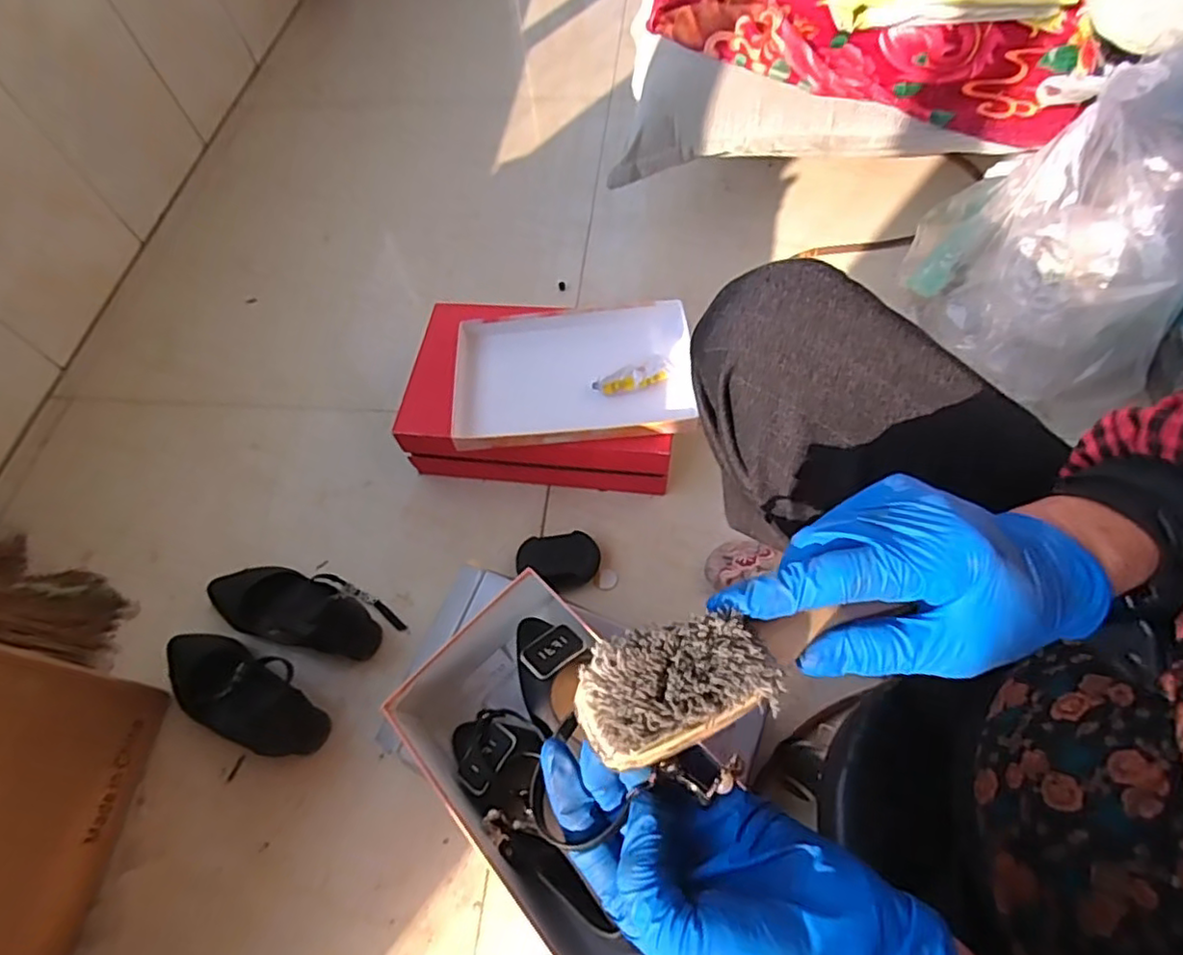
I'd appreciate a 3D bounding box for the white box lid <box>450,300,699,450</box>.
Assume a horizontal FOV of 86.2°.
[{"bbox_3d":[-0.022,-0.129,0.783,0.288,0.029,0.189,-5,60,3],"label":"white box lid"}]

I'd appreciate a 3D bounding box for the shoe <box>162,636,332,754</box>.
[{"bbox_3d":[-0.404,0.244,0.722,0.230,0.051,0.093,16,64,14],"label":"shoe"}]

